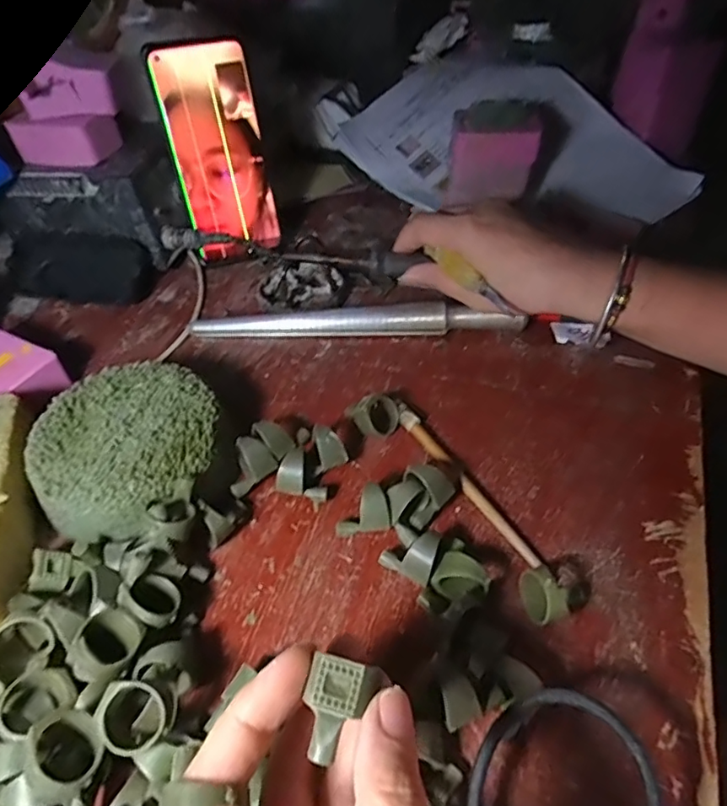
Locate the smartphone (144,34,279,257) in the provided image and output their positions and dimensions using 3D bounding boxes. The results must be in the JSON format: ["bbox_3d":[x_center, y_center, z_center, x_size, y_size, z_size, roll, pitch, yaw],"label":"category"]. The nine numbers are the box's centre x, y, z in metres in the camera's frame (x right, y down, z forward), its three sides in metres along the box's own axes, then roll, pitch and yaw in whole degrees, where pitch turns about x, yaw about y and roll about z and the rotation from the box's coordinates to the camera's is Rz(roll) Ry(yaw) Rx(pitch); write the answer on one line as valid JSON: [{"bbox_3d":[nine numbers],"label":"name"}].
[{"bbox_3d":[-0.112,-0.194,0.437,0.071,0.152,0.007,-15,30,-8],"label":"smartphone"}]

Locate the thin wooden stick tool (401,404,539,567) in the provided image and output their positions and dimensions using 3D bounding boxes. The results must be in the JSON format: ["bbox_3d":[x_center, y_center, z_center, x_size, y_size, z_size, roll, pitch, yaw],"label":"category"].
[{"bbox_3d":[0.056,0.043,0.317,0.009,0.011,0.122,-27,52,-21],"label":"thin wooden stick tool"}]

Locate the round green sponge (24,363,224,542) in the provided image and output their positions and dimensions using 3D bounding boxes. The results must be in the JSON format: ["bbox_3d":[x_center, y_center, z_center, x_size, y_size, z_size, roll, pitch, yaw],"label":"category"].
[{"bbox_3d":[-0.130,0.028,0.315,0.097,0.044,0.096,-1,48,1],"label":"round green sponge"}]

